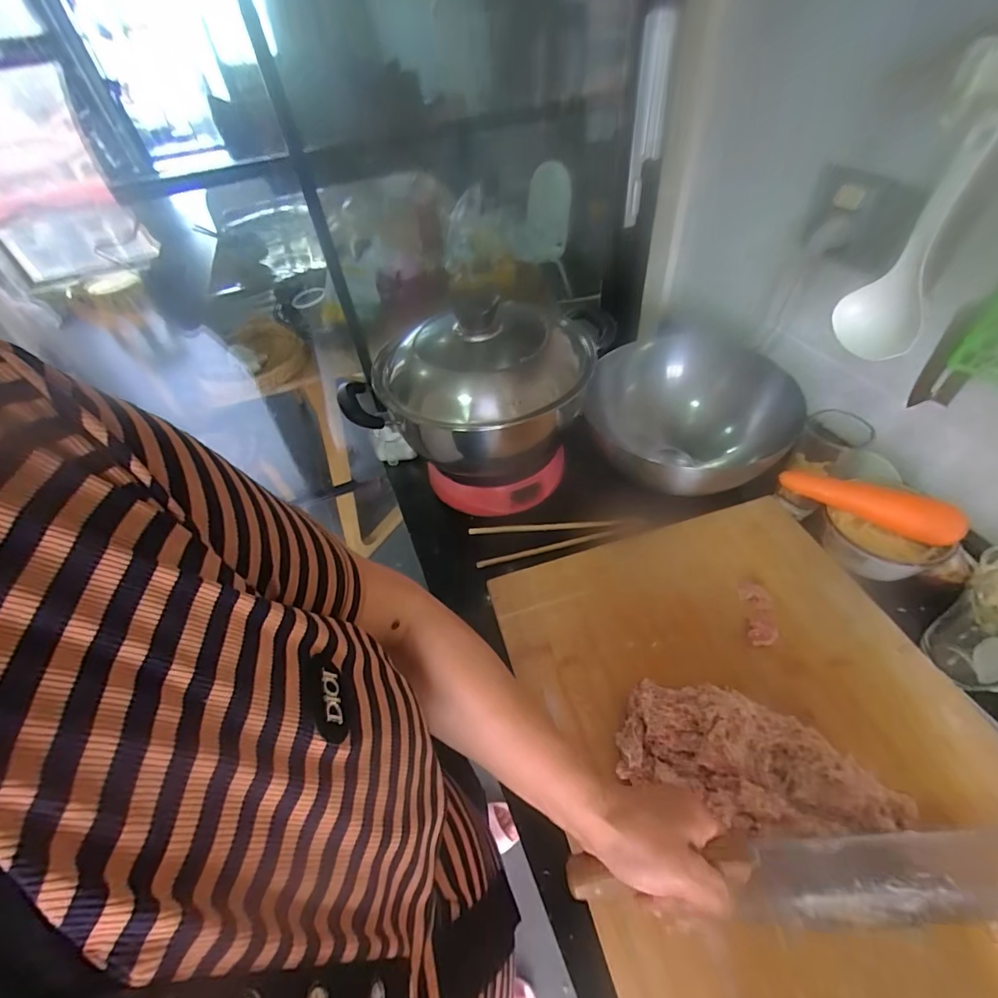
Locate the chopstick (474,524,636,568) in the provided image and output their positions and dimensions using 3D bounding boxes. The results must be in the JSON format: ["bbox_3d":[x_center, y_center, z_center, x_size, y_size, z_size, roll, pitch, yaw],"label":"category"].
[{"bbox_3d":[0.078,0.061,0.623,0.218,0.011,0.009,-13,49,-5],"label":"chopstick"}]

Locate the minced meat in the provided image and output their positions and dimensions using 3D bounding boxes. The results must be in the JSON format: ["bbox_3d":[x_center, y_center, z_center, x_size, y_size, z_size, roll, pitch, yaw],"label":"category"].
[{"bbox_3d":[0.216,0.230,0.402,0.211,0.046,0.102,17,53,20],"label":"minced meat"}]

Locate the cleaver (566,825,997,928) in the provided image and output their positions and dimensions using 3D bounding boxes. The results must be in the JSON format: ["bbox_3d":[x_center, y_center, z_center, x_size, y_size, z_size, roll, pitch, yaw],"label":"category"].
[{"bbox_3d":[0.211,0.254,0.327,0.323,0.090,0.026,-2,21,3],"label":"cleaver"}]

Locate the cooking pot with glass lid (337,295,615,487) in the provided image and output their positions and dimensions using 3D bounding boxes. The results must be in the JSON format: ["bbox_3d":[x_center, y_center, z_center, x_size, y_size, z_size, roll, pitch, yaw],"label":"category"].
[{"bbox_3d":[-0.008,-0.118,0.637,0.298,0.224,0.253,-7,48,0],"label":"cooking pot with glass lid"}]

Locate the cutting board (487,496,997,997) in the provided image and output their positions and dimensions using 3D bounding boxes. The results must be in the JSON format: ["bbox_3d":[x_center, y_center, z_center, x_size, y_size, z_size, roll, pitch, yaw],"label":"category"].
[{"bbox_3d":[0.260,0.272,0.384,0.379,0.027,0.637,-15,49,-7],"label":"cutting board"}]

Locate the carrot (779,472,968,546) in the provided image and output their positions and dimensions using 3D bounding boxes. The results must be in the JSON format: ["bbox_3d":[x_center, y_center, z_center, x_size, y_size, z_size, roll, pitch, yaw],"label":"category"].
[{"bbox_3d":[0.407,0.003,0.522,0.172,0.034,0.035,21,54,23],"label":"carrot"}]

